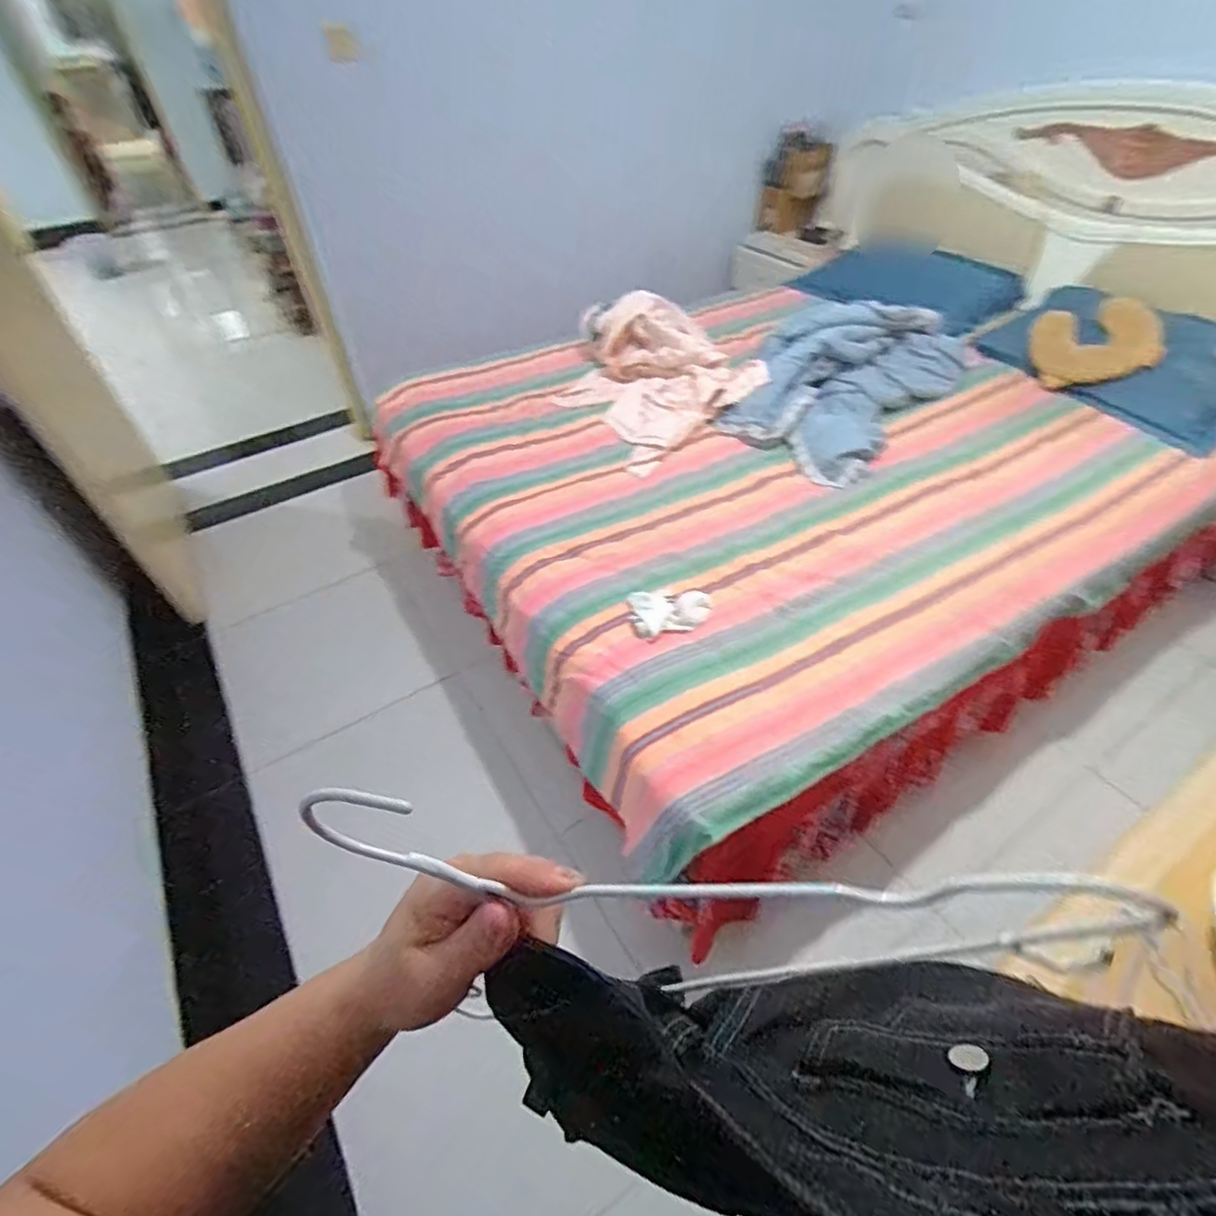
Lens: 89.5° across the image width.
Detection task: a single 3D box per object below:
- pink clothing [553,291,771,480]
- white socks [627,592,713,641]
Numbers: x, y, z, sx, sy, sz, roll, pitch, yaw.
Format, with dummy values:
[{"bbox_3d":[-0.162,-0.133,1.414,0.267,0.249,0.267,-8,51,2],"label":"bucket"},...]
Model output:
[{"bbox_3d":[0.109,-0.723,1.822,0.498,0.193,0.691,-25,51,-20],"label":"pink clothing"},{"bbox_3d":[0.130,0.012,1.221,0.169,0.039,0.121,-6,47,-3],"label":"white socks"}]

